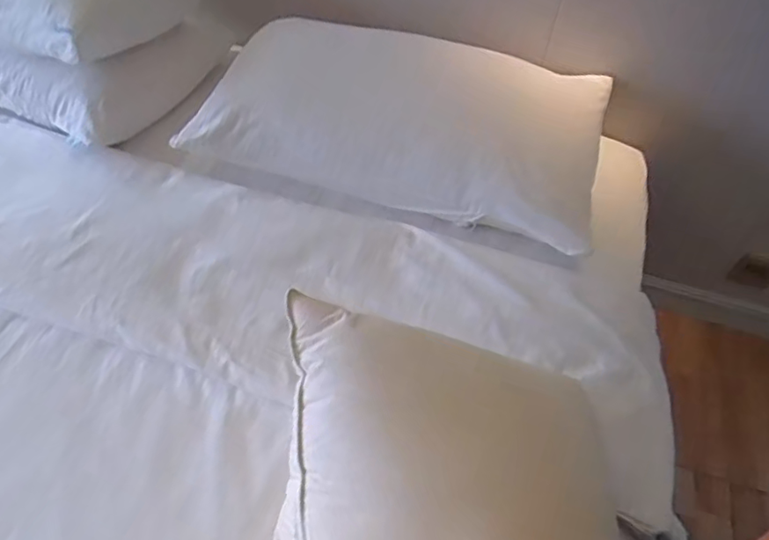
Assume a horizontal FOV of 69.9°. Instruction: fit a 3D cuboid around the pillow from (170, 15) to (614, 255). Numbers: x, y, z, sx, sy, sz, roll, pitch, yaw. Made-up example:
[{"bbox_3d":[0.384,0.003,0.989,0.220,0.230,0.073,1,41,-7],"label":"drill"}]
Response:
[{"bbox_3d":[0.052,-0.299,1.049,0.732,0.147,0.406,15,51,8],"label":"pillow"}]

